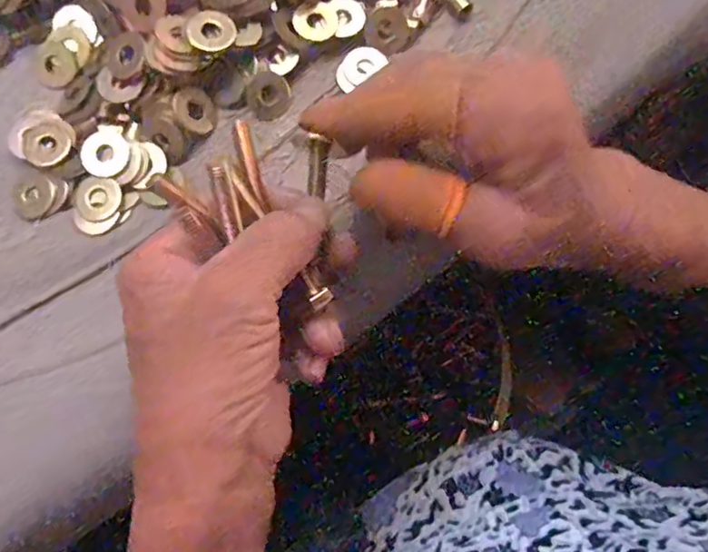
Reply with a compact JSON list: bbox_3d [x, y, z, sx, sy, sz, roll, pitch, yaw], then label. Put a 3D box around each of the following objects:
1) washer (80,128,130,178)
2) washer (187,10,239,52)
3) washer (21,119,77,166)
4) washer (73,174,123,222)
[{"bbox_3d":[-0.111,-0.055,0.268,0.021,0.004,0.021,0,83,-3],"label":"washer"},{"bbox_3d":[-0.062,-0.106,0.263,0.021,0.005,0.019,14,78,-13],"label":"washer"},{"bbox_3d":[-0.138,-0.061,0.271,0.023,0.004,0.023,0,73,0],"label":"washer"},{"bbox_3d":[-0.114,-0.035,0.268,0.021,0.004,0.020,0,86,1],"label":"washer"}]

